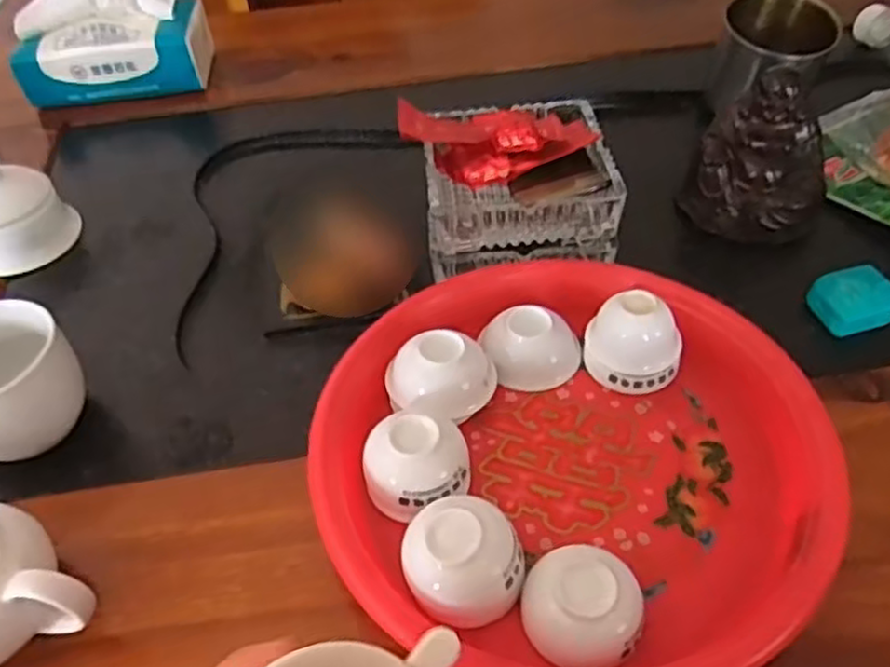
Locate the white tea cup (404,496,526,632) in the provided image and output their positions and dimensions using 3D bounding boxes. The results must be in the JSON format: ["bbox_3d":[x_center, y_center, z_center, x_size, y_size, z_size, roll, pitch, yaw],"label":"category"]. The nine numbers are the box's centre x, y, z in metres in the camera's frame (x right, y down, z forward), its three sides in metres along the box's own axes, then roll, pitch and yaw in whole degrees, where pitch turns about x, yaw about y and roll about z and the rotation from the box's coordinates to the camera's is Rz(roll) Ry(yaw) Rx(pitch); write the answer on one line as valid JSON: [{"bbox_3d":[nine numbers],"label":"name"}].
[{"bbox_3d":[0.008,0.103,0.330,0.049,0.043,0.048,-3,47,4],"label":"white tea cup"}]

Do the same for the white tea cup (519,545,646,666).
[{"bbox_3d":[0.060,0.120,0.320,0.049,0.027,0.049,-3,47,4],"label":"white tea cup"}]

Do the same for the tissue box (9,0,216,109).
[{"bbox_3d":[-0.304,-0.271,0.663,0.160,0.089,0.078,-8,47,-1],"label":"tissue box"}]

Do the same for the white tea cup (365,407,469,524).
[{"bbox_3d":[-0.015,0.064,0.373,0.054,0.038,0.051,-19,48,-11],"label":"white tea cup"}]

